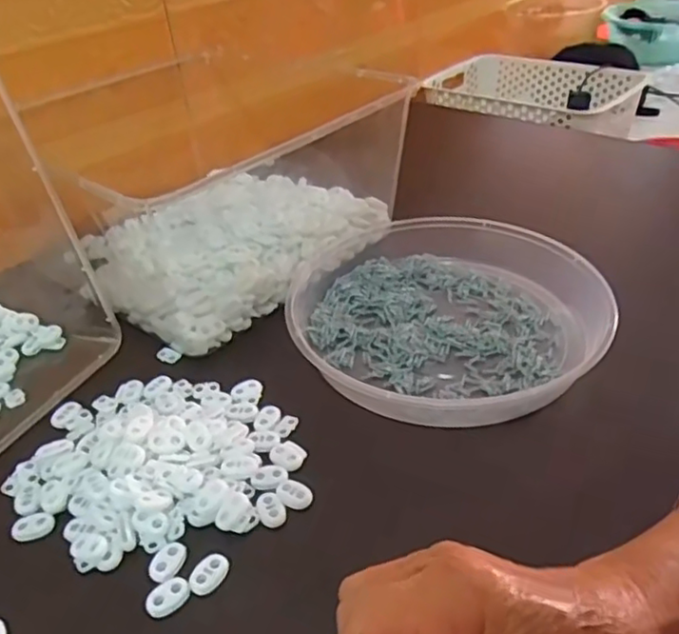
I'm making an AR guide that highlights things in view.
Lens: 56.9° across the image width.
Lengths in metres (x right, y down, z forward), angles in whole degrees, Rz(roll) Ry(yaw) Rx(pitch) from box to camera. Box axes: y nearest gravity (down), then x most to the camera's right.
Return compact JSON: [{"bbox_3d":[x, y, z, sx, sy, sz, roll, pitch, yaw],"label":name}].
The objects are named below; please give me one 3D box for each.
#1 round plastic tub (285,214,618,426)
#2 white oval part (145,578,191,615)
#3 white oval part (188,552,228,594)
[{"bbox_3d":[0.082,-0.013,0.491,0.233,0.038,0.234,-3,36,2],"label":"round plastic tub"},{"bbox_3d":[-0.089,0.144,0.323,0.022,0.007,0.015,-26,41,-27],"label":"white oval part"},{"bbox_3d":[-0.069,0.135,0.331,0.015,0.005,0.022,17,41,27],"label":"white oval part"}]

